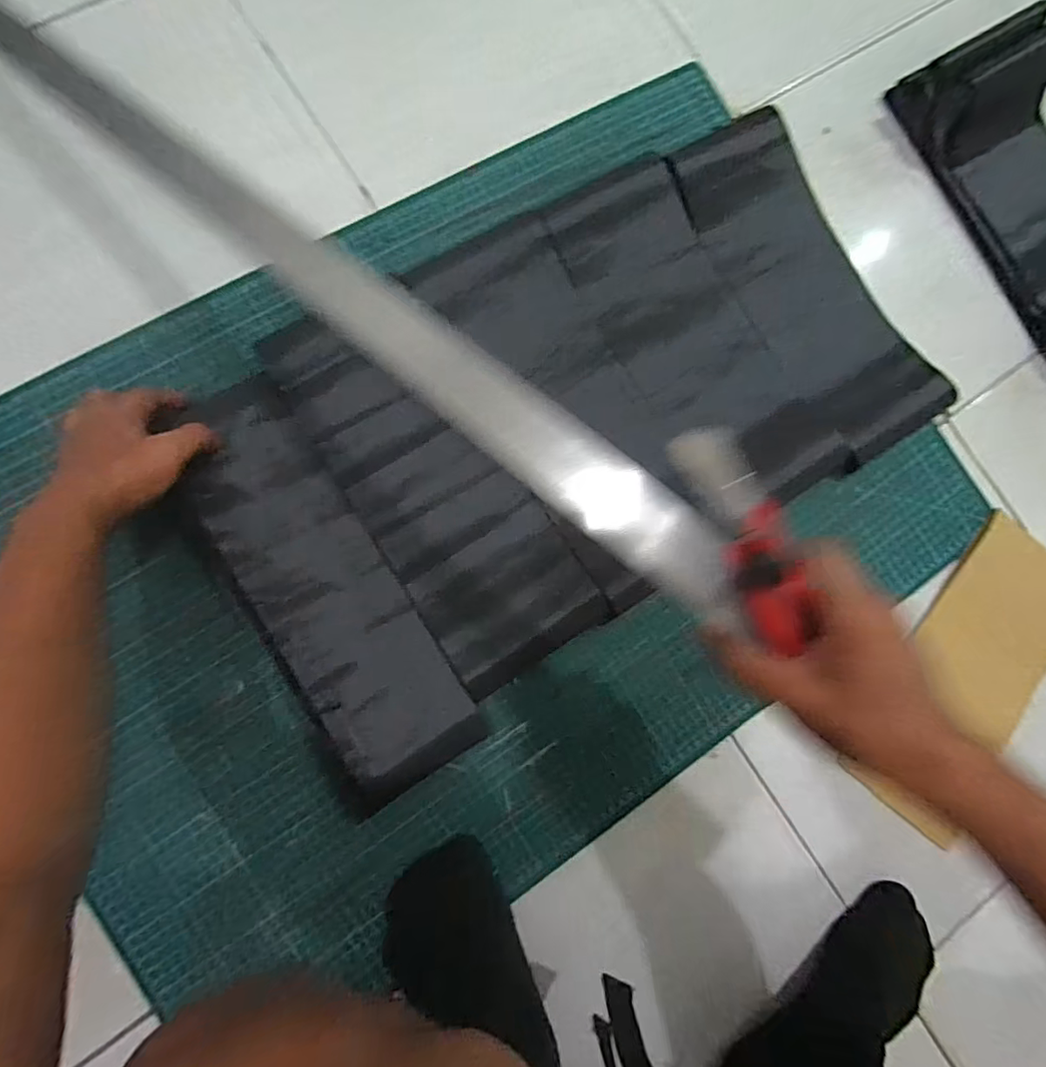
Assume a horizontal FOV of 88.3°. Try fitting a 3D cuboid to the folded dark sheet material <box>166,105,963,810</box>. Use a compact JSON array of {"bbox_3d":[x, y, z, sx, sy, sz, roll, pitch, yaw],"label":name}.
[{"bbox_3d":[0.057,-0.115,0.502,0.671,0.029,0.370,-33,89,-10],"label":"folded dark sheet material"}]

